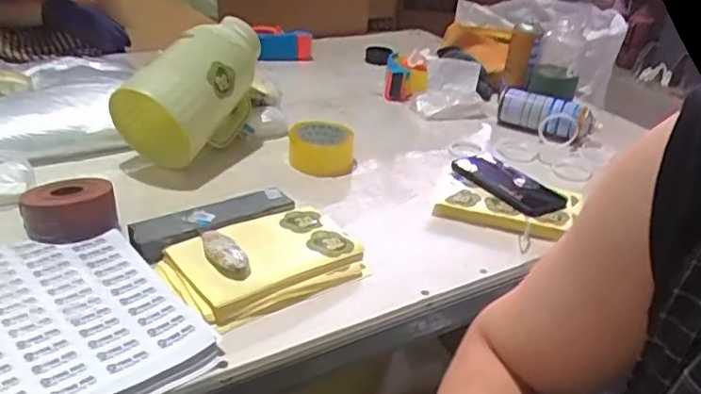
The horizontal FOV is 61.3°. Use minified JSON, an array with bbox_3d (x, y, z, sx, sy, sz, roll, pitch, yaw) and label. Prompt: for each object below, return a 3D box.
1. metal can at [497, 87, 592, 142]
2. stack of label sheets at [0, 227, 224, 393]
[{"bbox_3d":[0.354,-0.150,1.102,0.167,0.065,0.054,22,34,28],"label":"metal can"},{"bbox_3d":[-0.280,0.113,0.572,0.206,0.013,0.271,-22,39,-39],"label":"stack of label sheets"}]

